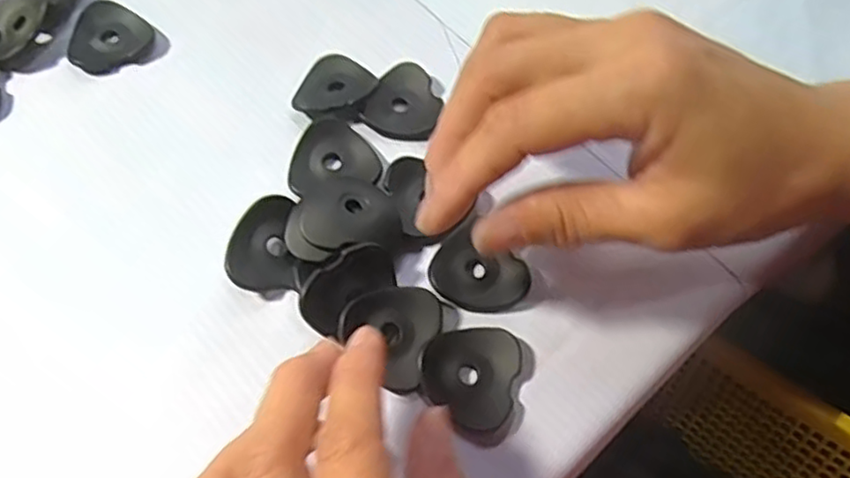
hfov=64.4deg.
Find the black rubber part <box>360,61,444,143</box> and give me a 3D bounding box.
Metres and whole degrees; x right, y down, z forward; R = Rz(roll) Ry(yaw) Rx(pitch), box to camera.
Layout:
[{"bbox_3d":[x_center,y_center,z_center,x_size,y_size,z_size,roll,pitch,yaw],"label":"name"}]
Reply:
[{"bbox_3d":[-0.008,-0.058,0.282,0.027,0.009,0.035,18,63,5],"label":"black rubber part"}]

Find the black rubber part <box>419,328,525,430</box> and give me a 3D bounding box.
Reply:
[{"bbox_3d":[0.016,0.045,0.229,0.032,0.007,0.034,2,63,-3],"label":"black rubber part"}]

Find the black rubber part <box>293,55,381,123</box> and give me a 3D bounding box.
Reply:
[{"bbox_3d":[-0.036,-0.063,0.279,0.029,0.008,0.036,18,63,5],"label":"black rubber part"}]

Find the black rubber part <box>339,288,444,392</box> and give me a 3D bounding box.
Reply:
[{"bbox_3d":[-0.012,0.031,0.232,0.031,0.009,0.034,20,63,8],"label":"black rubber part"}]

